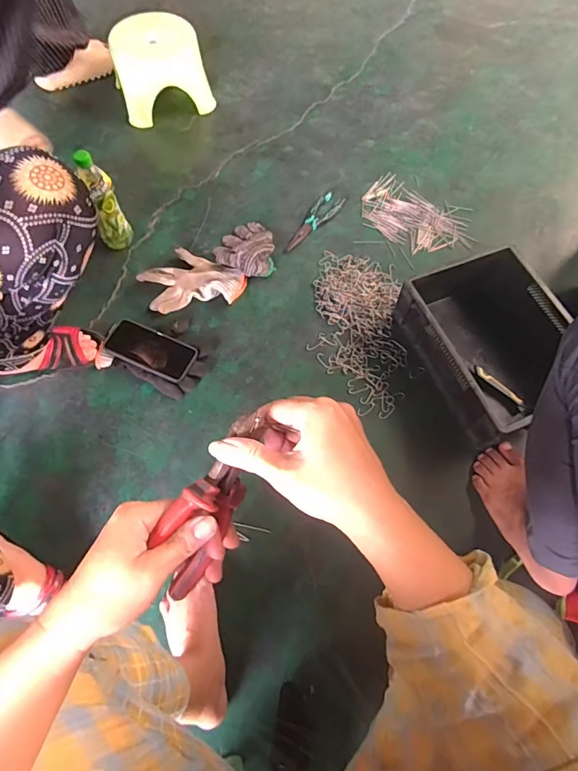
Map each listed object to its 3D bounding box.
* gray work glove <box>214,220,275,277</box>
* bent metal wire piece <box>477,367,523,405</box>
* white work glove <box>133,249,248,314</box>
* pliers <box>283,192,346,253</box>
[{"bbox_3d":[-0.100,-0.313,0.979,0.127,0.054,0.160,-6,65,-3],"label":"gray work glove"},{"bbox_3d":[0.409,0.002,0.856,0.015,0.010,0.103,-41,72,-17],"label":"bent metal wire piece"},{"bbox_3d":[-0.211,-0.212,0.941,0.191,0.034,0.168,29,68,12],"label":"white work glove"},{"bbox_3d":[0.057,-0.384,1.034,0.055,0.014,0.206,32,69,13],"label":"pliers"}]

